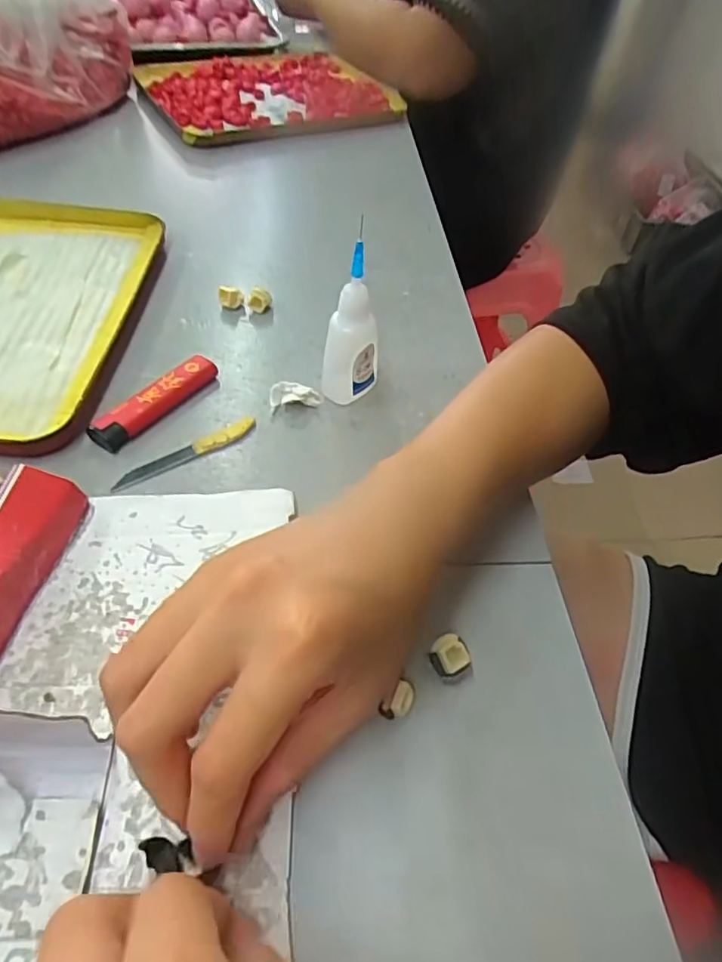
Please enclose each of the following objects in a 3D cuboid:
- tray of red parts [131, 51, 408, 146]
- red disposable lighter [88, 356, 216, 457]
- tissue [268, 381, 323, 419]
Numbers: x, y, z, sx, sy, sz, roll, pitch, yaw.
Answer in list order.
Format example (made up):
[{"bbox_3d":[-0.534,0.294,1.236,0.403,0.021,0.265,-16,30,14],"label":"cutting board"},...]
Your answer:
[{"bbox_3d":[-0.105,-0.436,0.672,0.249,0.034,0.205,-22,55,-23],"label":"tray of red parts"},{"bbox_3d":[-0.111,-0.044,0.328,0.019,0.011,0.078,30,54,19],"label":"red disposable lighter"},{"bbox_3d":[-0.037,-0.048,0.338,0.029,0.013,0.012,-12,52,-14],"label":"tissue"}]

